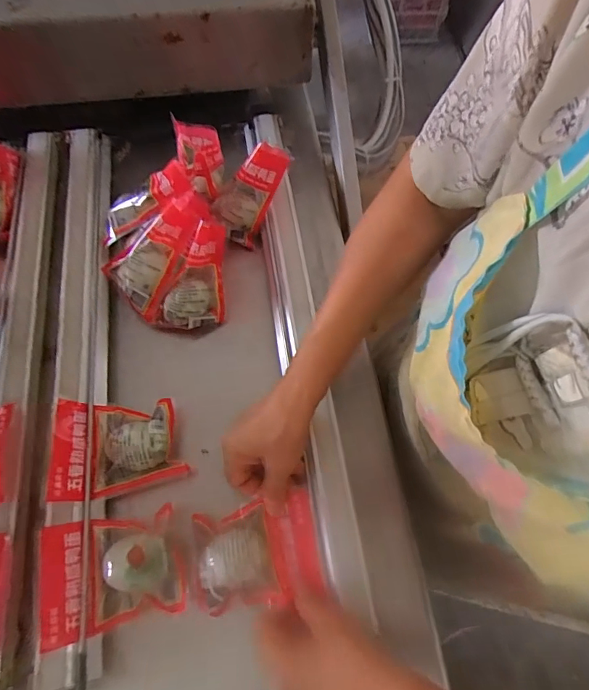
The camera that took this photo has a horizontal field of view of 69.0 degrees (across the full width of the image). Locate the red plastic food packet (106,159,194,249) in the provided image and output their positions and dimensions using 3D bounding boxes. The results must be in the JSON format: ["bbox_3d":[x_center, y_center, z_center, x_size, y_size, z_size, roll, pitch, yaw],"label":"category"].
[{"bbox_3d":[-0.172,-0.161,0.486,0.122,0.023,0.049,-28,68,17],"label":"red plastic food packet"}]

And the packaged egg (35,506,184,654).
[{"bbox_3d":[-0.153,0.192,0.370,0.110,0.047,0.090,-12,68,-7],"label":"packaged egg"}]

